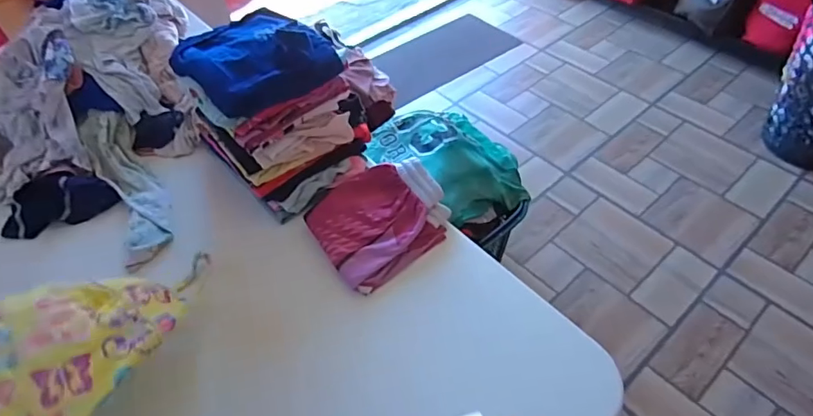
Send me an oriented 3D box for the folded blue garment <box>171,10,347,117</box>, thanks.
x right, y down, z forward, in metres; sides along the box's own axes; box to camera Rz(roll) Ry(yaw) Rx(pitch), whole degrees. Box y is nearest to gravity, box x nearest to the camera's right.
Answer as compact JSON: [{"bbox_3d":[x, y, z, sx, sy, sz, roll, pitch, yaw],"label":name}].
[{"bbox_3d":[-0.237,-0.234,0.767,0.191,0.060,0.185,-38,57,-26],"label":"folded blue garment"}]

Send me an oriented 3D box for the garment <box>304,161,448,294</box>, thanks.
[{"bbox_3d":[-0.054,0.024,0.775,0.167,0.060,0.167,-29,54,-20],"label":"garment"}]

